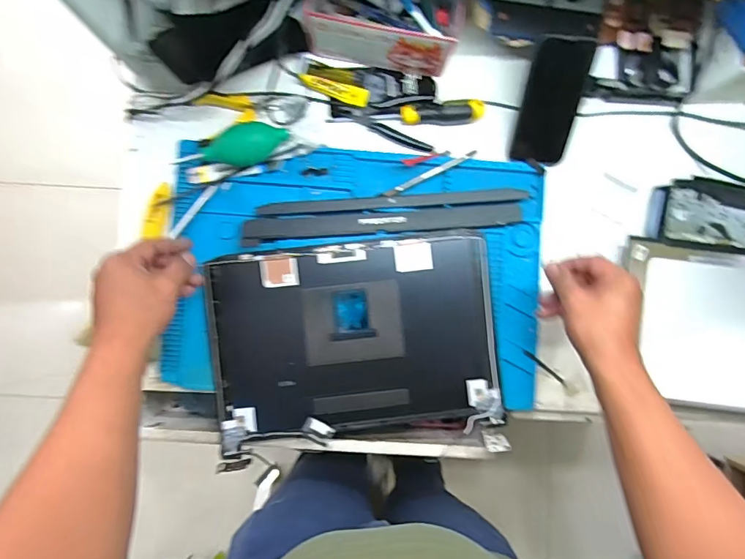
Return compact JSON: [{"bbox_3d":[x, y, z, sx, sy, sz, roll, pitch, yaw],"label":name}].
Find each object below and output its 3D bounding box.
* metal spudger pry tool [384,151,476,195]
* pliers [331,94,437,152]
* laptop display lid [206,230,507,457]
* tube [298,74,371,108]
[{"bbox_3d":[0.073,-0.135,0.581,0.125,0.006,0.009,-26,88,-2],"label":"metal spudger pry tool"},{"bbox_3d":[0.015,-0.213,0.589,0.131,0.014,0.073,8,87,-1],"label":"pliers"},{"bbox_3d":[-0.021,0.072,0.573,0.346,0.011,0.231,-7,87,-2],"label":"laptop display lid"},{"bbox_3d":[-0.048,-0.243,0.581,0.088,0.014,0.026,14,87,-1],"label":"tube"}]

